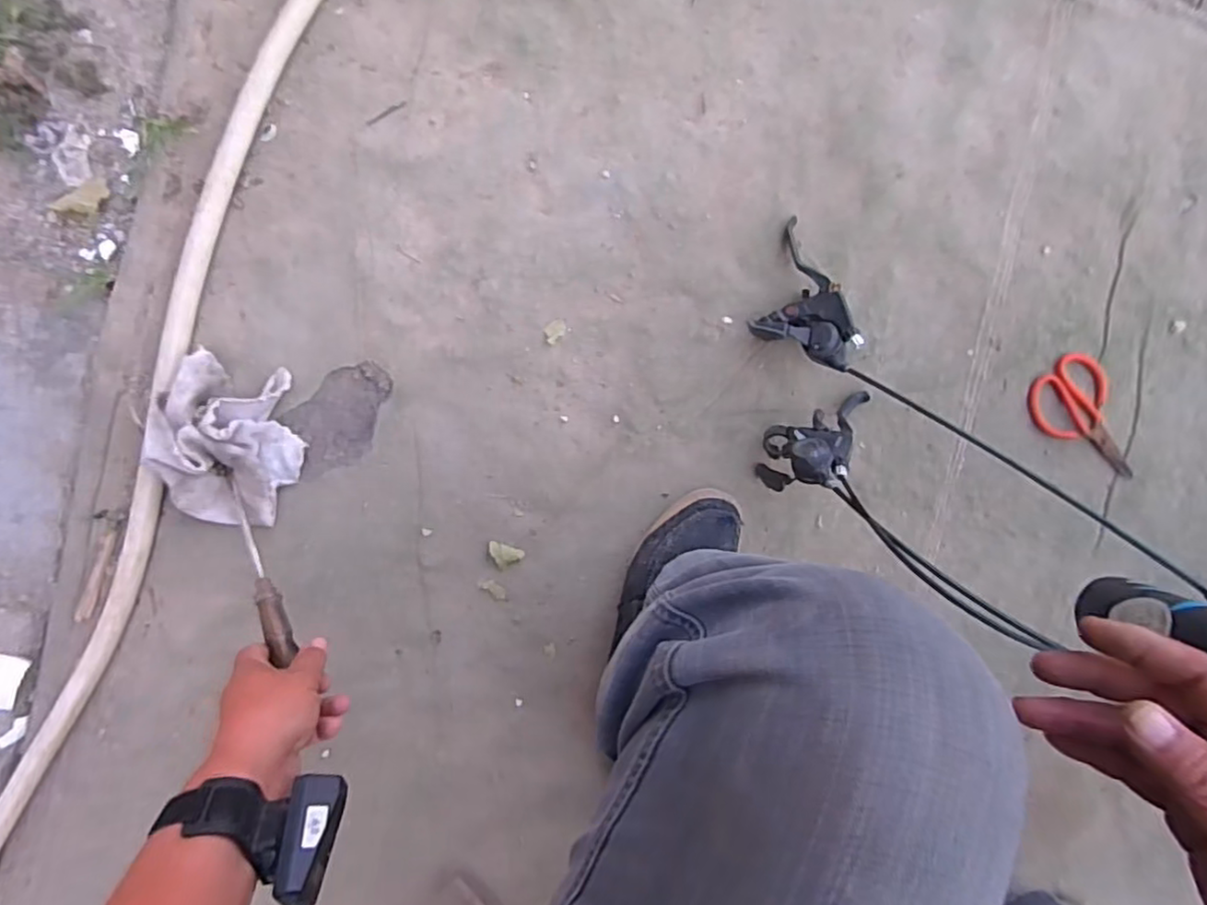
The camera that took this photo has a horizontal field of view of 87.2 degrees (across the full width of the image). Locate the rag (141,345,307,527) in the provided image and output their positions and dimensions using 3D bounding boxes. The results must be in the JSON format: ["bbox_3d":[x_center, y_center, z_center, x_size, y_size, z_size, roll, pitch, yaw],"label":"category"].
[{"bbox_3d":[-0.347,-0.007,0.577,0.123,0.047,0.155,13,92,-8],"label":"rag"}]

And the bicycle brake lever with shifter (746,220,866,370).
[{"bbox_3d":[0.209,-0.155,0.624,0.101,0.061,0.128,26,92,-8],"label":"bicycle brake lever with shifter"}]

